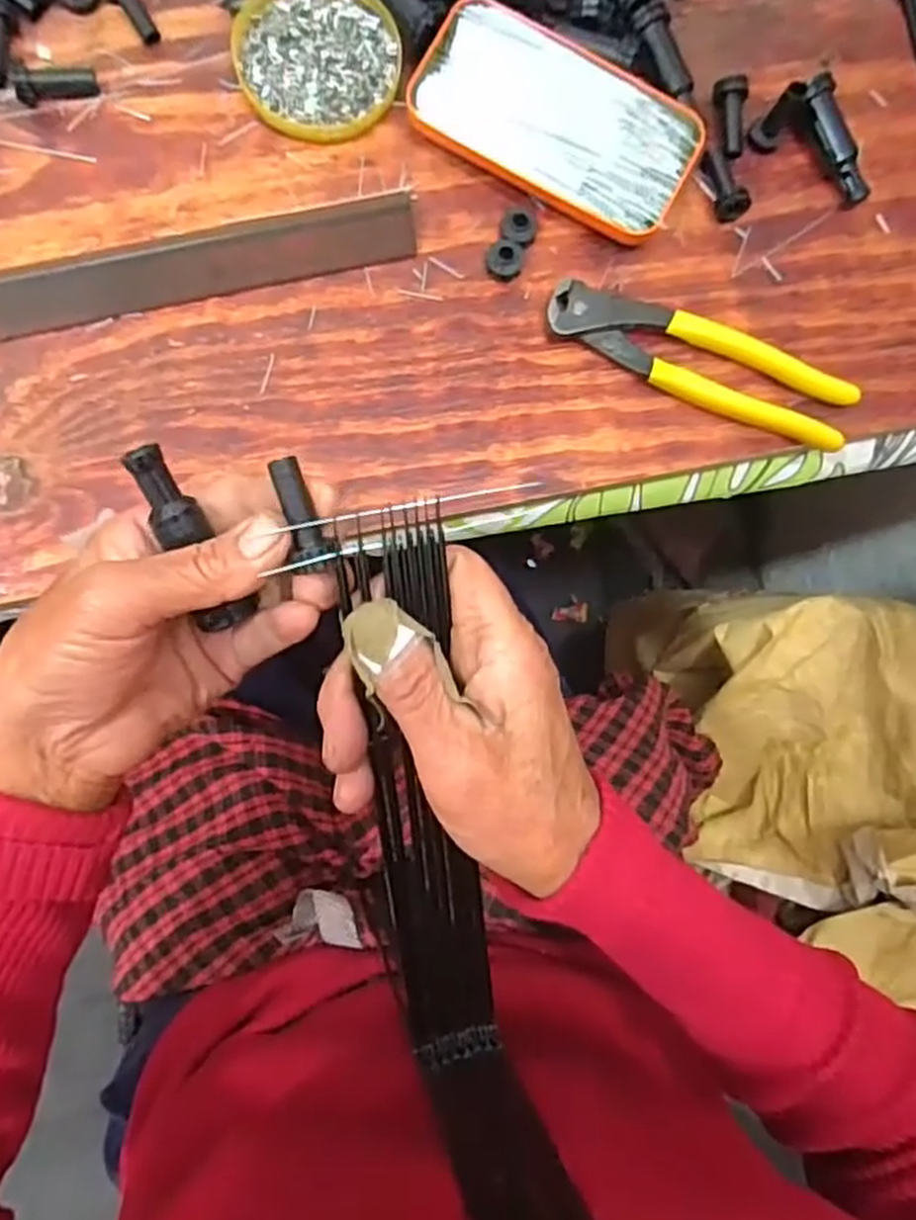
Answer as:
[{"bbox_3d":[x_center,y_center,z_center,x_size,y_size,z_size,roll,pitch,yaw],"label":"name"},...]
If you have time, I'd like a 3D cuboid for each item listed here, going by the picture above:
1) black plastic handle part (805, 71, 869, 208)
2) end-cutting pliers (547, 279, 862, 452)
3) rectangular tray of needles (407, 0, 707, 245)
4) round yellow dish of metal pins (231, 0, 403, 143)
[{"bbox_3d":[0.203,-0.250,0.414,0.015,0.012,0.066,-27,100,-6],"label":"black plastic handle part"},{"bbox_3d":[0.126,-0.128,0.402,0.164,0.015,0.040,23,84,-3],"label":"end-cutting pliers"},{"bbox_3d":[0.051,-0.253,0.402,0.144,0.018,0.078,28,84,-2],"label":"rectangular tray of needles"},{"bbox_3d":[-0.072,-0.288,0.400,0.081,0.011,0.088,0,85,-5],"label":"round yellow dish of metal pins"}]

